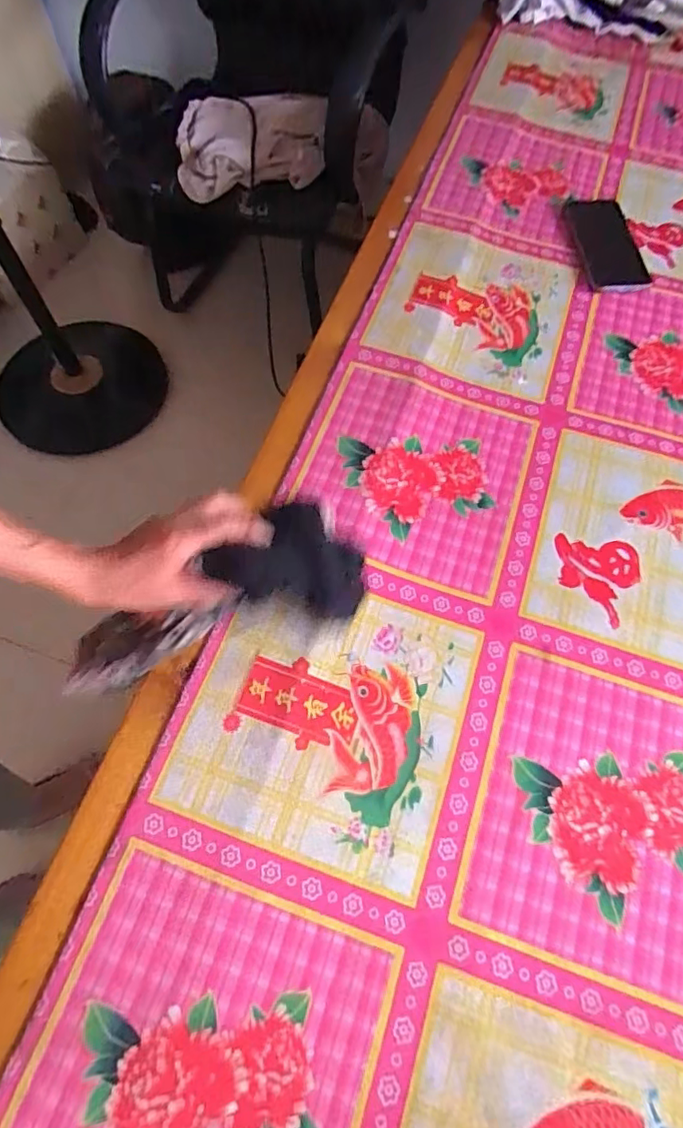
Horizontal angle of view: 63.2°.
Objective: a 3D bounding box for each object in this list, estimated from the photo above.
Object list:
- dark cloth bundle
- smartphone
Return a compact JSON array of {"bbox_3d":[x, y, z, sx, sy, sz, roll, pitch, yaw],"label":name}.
[{"bbox_3d":[-0.115,0.038,0.497,0.270,0.083,0.094,-24,68,2],"label":"dark cloth bundle"},{"bbox_3d":[0.348,-0.422,0.729,0.083,0.007,0.176,-3,66,-2],"label":"smartphone"}]

